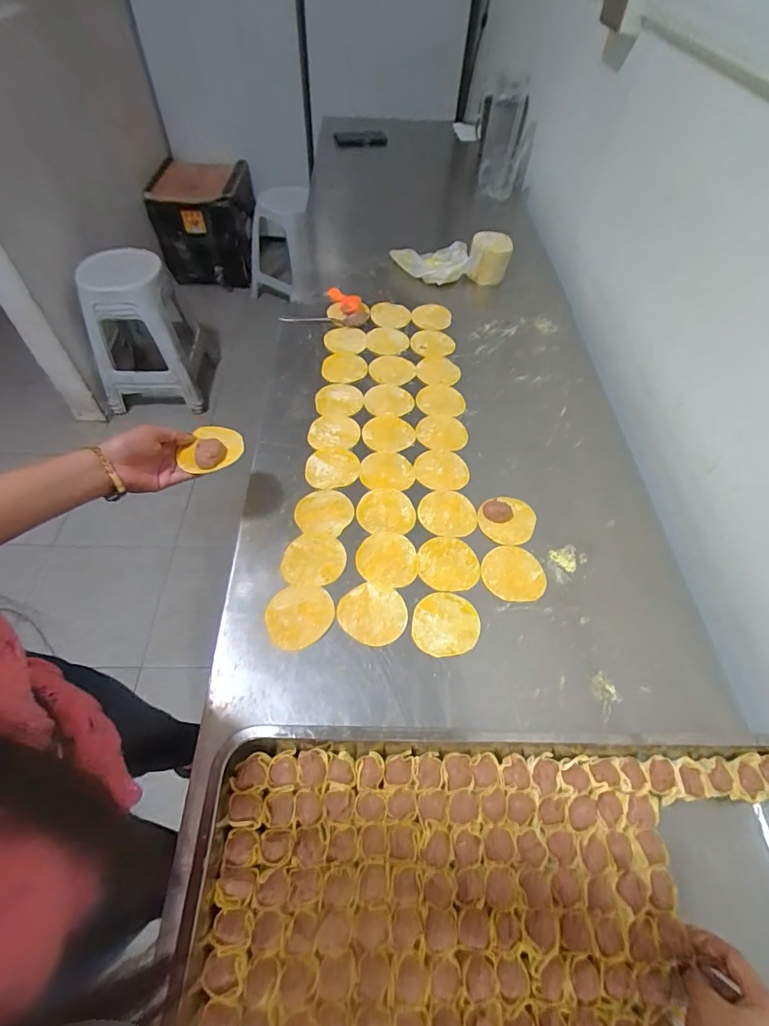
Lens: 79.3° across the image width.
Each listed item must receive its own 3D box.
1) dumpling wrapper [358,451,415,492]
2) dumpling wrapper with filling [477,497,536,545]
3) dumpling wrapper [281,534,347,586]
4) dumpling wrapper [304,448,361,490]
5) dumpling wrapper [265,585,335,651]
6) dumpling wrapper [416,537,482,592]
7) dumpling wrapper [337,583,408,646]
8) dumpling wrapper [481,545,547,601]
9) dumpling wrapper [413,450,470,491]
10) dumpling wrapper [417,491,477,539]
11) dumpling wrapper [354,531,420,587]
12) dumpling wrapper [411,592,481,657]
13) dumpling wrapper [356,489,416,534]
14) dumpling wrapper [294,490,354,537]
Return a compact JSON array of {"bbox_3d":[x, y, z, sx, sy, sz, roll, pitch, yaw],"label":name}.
[{"bbox_3d":[0.004,-0.065,0.716,0.081,0.004,0.074,1,57,-2],"label":"dumpling wrapper"},{"bbox_3d":[0.177,0.008,0.666,0.080,0.010,0.079,1,56,-1],"label":"dumpling wrapper with filling"},{"bbox_3d":[-0.094,0.064,0.622,0.083,0.006,0.074,3,56,0],"label":"dumpling wrapper"},{"bbox_3d":[-0.080,-0.070,0.715,0.081,0.004,0.076,-4,56,-4],"label":"dumpling wrapper"},{"bbox_3d":[-0.105,0.126,0.574,0.082,0.004,0.079,1,56,-1],"label":"dumpling wrapper"},{"bbox_3d":[0.086,0.068,0.627,0.079,0.006,0.081,1,56,-1],"label":"dumpling wrapper"},{"bbox_3d":[-0.015,0.125,0.580,0.082,0.006,0.078,1,56,-1],"label":"dumpling wrapper"},{"bbox_3d":[0.172,0.079,0.620,0.082,0.004,0.077,4,56,1],"label":"dumpling wrapper"},{"bbox_3d":[0.091,-0.068,0.726,0.082,0.004,0.080,3,56,-5],"label":"dumpling wrapper"},{"bbox_3d":[0.091,0.000,0.674,0.083,0.004,0.078,2,57,-2],"label":"dumpling wrapper"},{"bbox_3d":[0.005,0.061,0.627,0.080,0.004,0.079,1,56,-1],"label":"dumpling wrapper"},{"bbox_3d":[0.076,0.137,0.578,0.082,0.004,0.078,-4,56,-4],"label":"dumpling wrapper"},{"bbox_3d":[0.002,-0.004,0.671,0.082,0.004,0.077,1,56,-1],"label":"dumpling wrapper"},{"bbox_3d":[-0.087,-0.002,0.667,0.081,0.004,0.078,4,56,2],"label":"dumpling wrapper"}]

